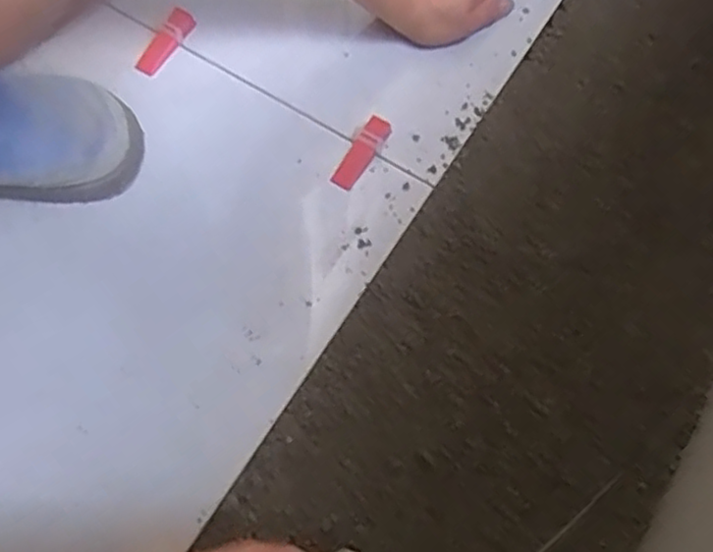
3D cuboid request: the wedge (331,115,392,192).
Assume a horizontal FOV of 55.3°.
[{"bbox_3d":[0.004,-0.109,0.602,0.023,0.010,0.073,30,70,9],"label":"wedge"}]

